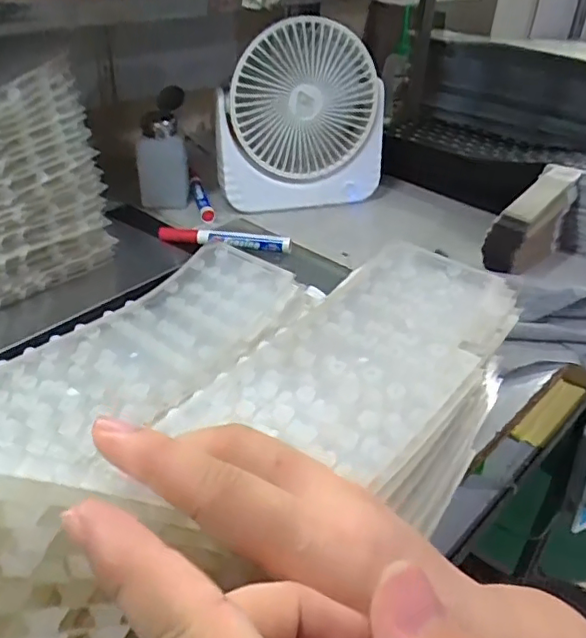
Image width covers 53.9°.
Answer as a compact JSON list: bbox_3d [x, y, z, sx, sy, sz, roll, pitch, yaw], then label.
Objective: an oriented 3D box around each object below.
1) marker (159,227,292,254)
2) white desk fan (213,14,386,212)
[{"bbox_3d":[-0.071,-0.083,0.608,0.138,0.016,0.020,5,35,5],"label":"marker"},{"bbox_3d":[0.009,-0.232,0.659,0.202,0.185,0.064,-4,35,-8],"label":"white desk fan"}]

